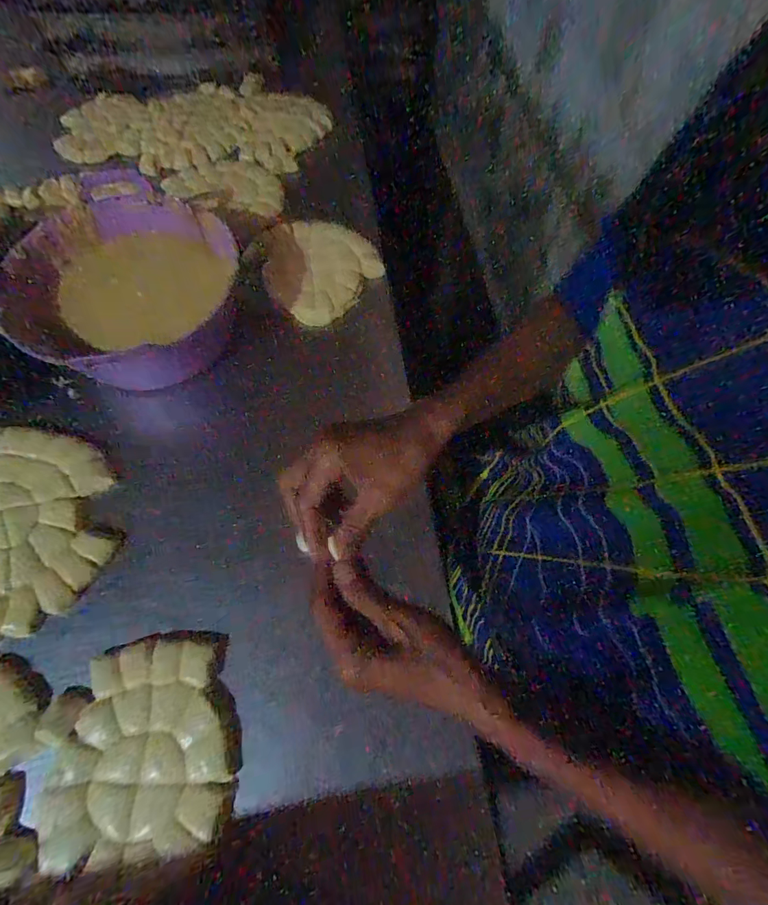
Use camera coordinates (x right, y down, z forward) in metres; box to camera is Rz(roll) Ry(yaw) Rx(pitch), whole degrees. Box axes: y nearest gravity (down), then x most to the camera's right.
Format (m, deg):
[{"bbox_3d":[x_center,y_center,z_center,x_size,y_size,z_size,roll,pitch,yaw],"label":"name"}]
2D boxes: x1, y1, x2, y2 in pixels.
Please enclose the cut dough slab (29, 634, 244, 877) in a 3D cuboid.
[{"bbox_3d":[-0.233,0.276,0.412,0.175,0.025,0.176,-7,67,-6],"label":"cut dough slab"}]

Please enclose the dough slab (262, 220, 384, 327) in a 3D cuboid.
[{"bbox_3d":[-0.114,-0.305,0.688,0.187,0.028,0.183,41,70,14],"label":"dough slab"}]

